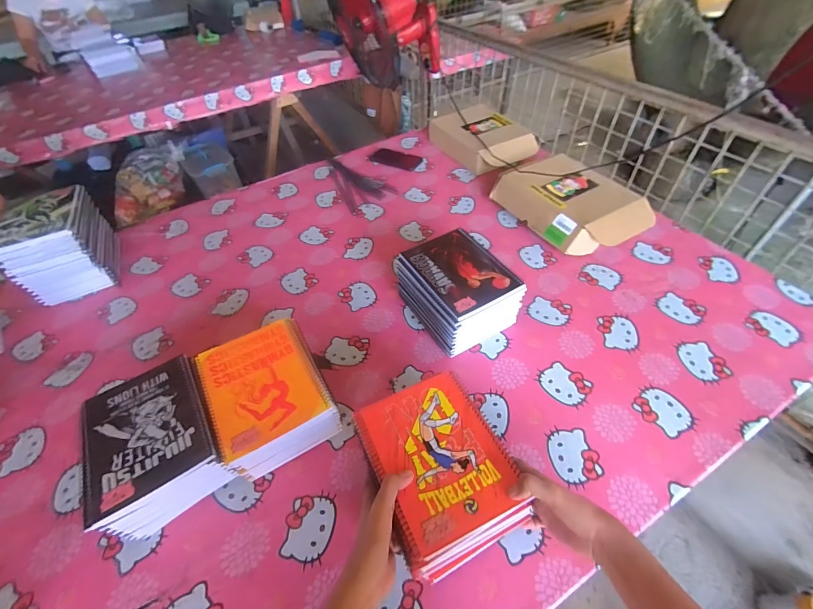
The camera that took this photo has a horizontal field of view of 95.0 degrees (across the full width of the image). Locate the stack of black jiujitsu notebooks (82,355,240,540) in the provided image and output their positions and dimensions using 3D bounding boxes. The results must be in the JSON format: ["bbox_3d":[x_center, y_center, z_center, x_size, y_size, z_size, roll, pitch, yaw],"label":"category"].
[{"bbox_3d":[-0.364,0.210,0.562,0.164,0.121,0.196,-27,51,-18],"label":"stack of black jiujitsu notebooks"}]

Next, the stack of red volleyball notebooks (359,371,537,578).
[{"bbox_3d":[0.042,0.204,0.485,0.160,0.045,0.212,-22,50,-14],"label":"stack of red volleyball notebooks"}]

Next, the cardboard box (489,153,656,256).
[{"bbox_3d":[0.402,-0.247,0.915,0.264,0.091,0.324,-26,51,-17],"label":"cardboard box"}]

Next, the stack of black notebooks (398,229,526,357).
[{"bbox_3d":[0.099,-0.023,0.727,0.164,0.123,0.209,-27,51,-18],"label":"stack of black notebooks"}]

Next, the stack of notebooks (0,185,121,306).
[{"bbox_3d":[-0.793,-0.137,0.869,0.165,0.160,0.220,-20,50,-13],"label":"stack of notebooks"}]

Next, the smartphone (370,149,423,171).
[{"bbox_3d":[-0.032,-0.466,1.196,0.161,0.013,0.073,20,53,21],"label":"smartphone"}]

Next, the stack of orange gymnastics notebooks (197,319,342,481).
[{"bbox_3d":[-0.211,0.155,0.598,0.159,0.122,0.203,-26,52,-17],"label":"stack of orange gymnastics notebooks"}]

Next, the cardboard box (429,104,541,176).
[{"bbox_3d":[0.241,-0.510,1.160,0.222,0.085,0.323,-25,51,-17],"label":"cardboard box"}]

